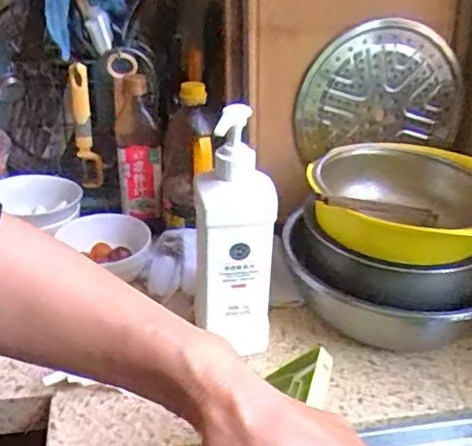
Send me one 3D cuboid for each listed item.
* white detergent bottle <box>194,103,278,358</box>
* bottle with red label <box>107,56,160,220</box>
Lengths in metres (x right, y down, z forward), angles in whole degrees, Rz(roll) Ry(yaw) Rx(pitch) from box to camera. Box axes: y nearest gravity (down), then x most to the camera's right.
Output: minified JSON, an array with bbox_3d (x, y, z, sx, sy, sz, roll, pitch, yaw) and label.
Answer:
[{"bbox_3d":[-0.002,0.018,0.646,0.081,0.280,0.062,-3,30,-7],"label":"white detergent bottle"},{"bbox_3d":[-0.145,-0.120,0.866,0.064,0.223,0.061,-4,31,-9],"label":"bottle with red label"}]

